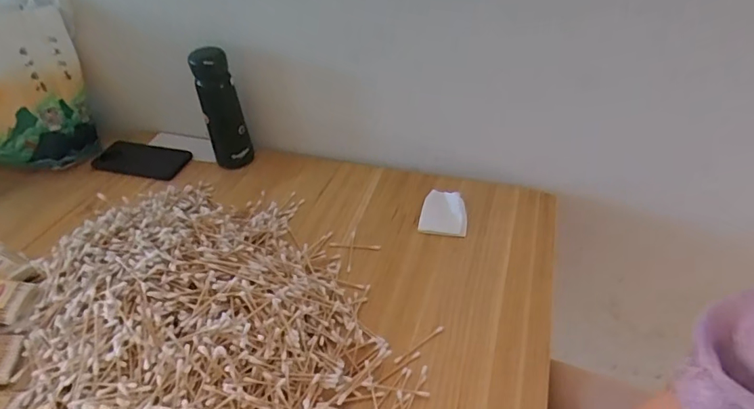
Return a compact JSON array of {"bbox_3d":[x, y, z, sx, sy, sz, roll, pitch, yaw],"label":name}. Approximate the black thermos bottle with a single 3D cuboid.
[{"bbox_3d":[-0.230,-0.139,0.717,0.059,0.178,0.050,-12,45,-12],"label":"black thermos bottle"}]

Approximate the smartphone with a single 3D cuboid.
[{"bbox_3d":[-0.385,-0.074,0.789,0.156,0.014,0.070,7,41,13],"label":"smartphone"}]

